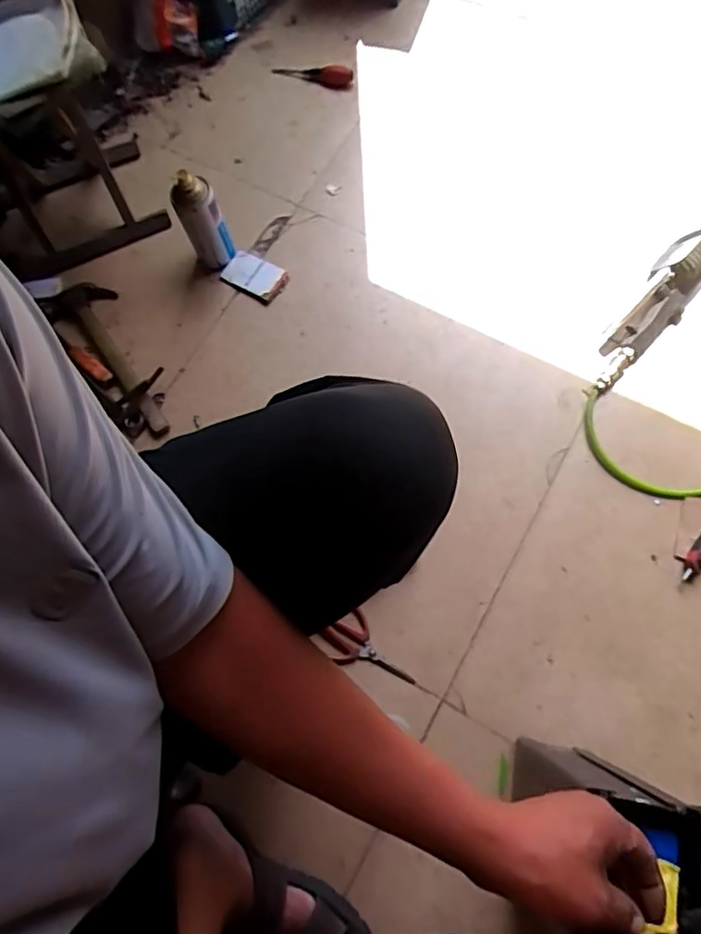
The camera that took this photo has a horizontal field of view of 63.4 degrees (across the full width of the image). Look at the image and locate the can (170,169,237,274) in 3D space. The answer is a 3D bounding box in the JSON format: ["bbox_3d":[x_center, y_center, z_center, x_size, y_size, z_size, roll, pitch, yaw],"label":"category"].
[{"bbox_3d":[-0.226,-0.376,0.873,0.050,0.157,0.057,40,79,15],"label":"can"}]

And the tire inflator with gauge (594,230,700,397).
[{"bbox_3d":[0.566,-0.362,0.903,0.079,0.067,0.628,36,76,13],"label":"tire inflator with gauge"}]

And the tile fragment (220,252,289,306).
[{"bbox_3d":[-0.160,-0.314,0.944,0.113,0.017,0.068,30,77,13],"label":"tile fragment"}]

